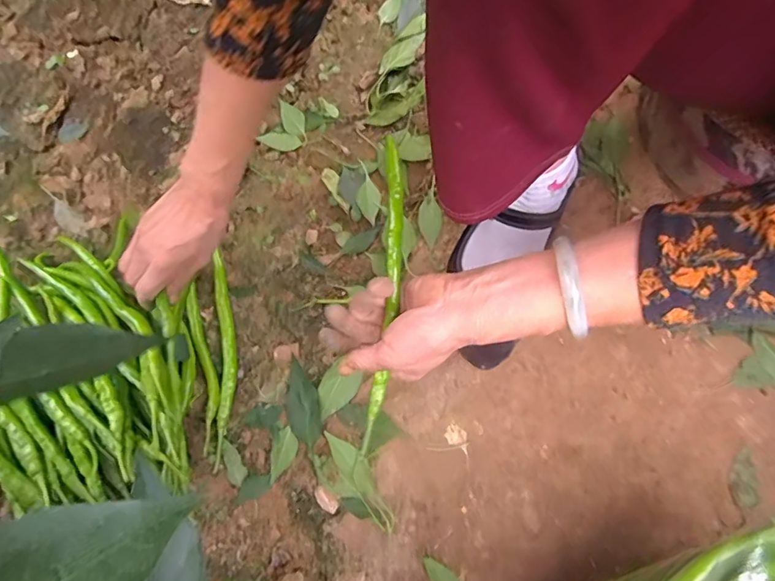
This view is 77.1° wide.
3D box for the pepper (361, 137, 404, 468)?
[{"bbox_3d":[0.000,0.000,0.415,0.014,0.037,0.274,6,85,-22],"label":"pepper"}]

